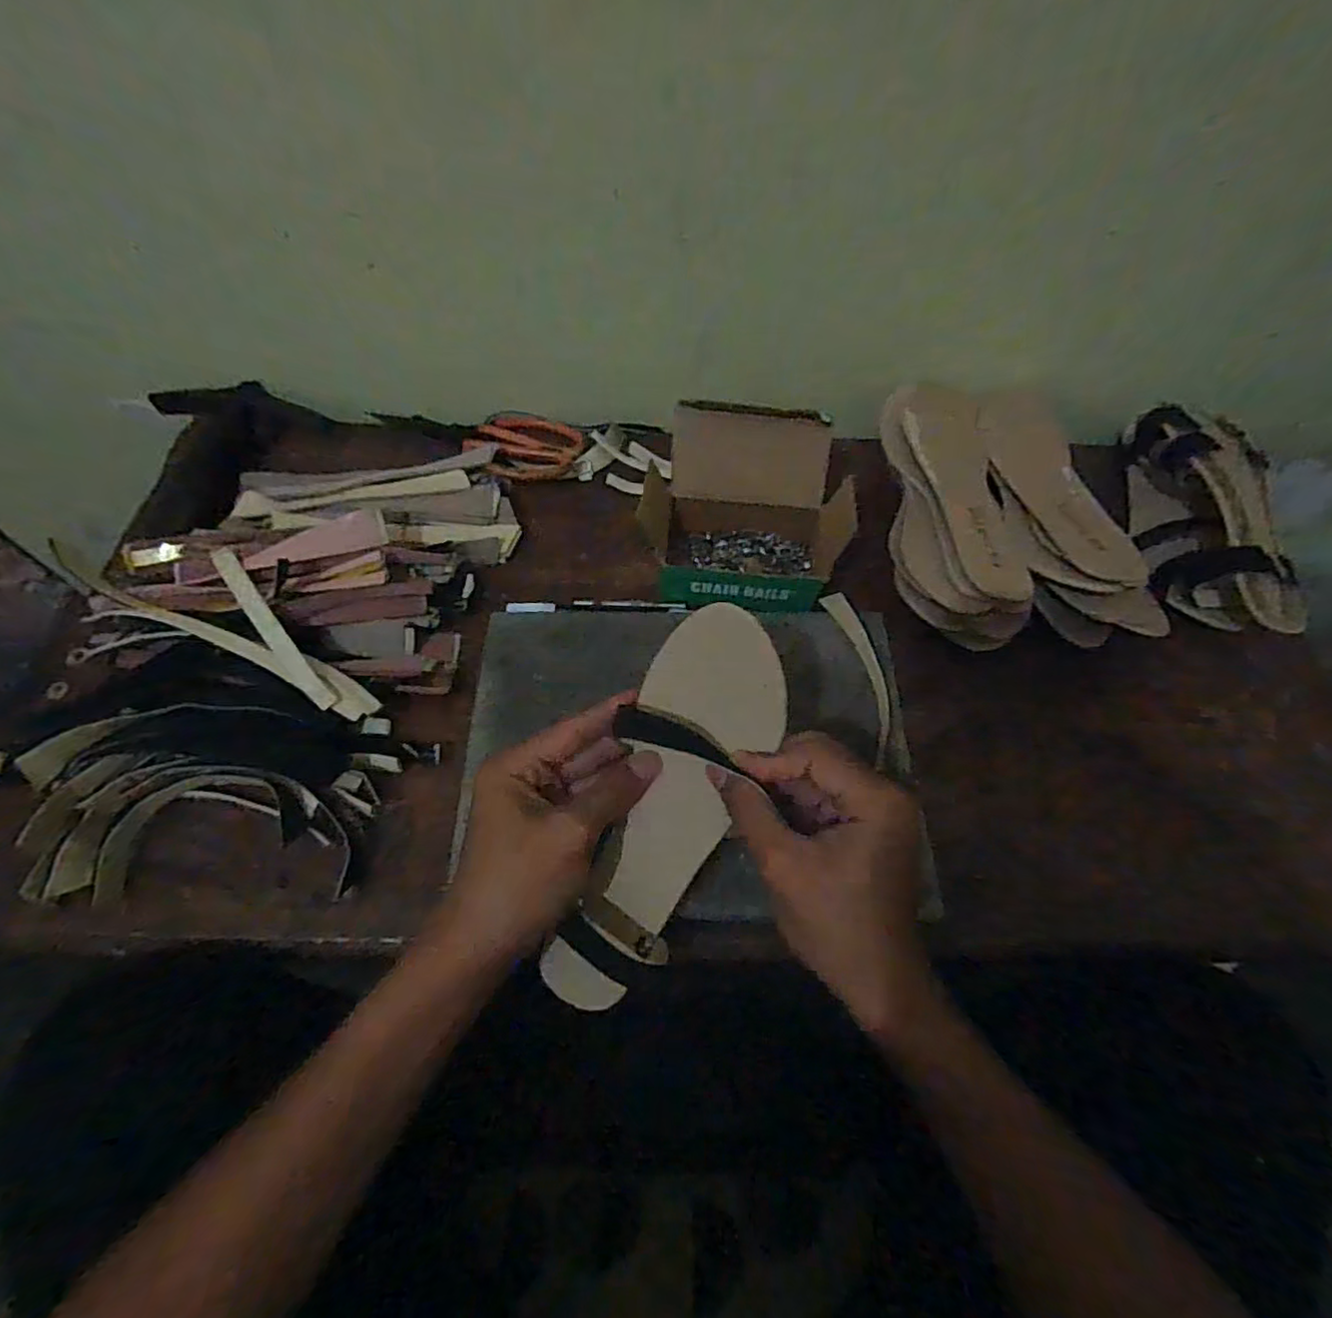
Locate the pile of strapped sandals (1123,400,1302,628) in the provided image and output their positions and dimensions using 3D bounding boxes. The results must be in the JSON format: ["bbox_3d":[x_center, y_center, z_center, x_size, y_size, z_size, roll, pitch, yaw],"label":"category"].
[{"bbox_3d":[0.420,-0.109,0.528,0.081,0.069,0.209,9,61,3],"label":"pile of strapped sandals"}]

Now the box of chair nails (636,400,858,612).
[{"bbox_3d":[0.063,-0.112,0.501,0.155,0.087,0.123,6,61,2],"label":"box of chair nails"}]

